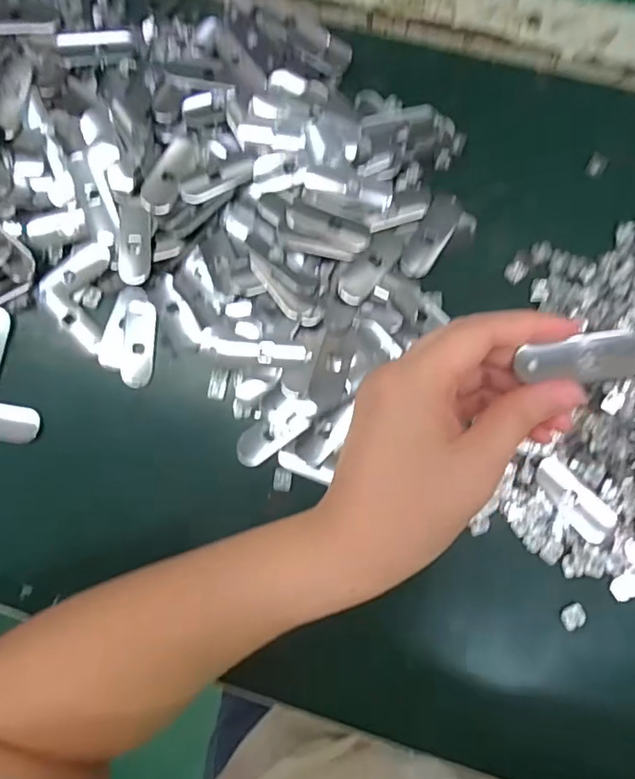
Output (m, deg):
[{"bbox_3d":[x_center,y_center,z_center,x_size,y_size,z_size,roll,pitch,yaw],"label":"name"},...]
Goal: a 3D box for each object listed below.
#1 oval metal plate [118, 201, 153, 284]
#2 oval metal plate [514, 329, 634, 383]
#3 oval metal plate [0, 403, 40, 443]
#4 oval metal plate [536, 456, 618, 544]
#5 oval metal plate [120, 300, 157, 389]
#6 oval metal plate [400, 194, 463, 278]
[{"bbox_3d":[-0.110,-0.088,0.329,0.020,0.006,0.047,2,85,5],"label":"oval metal plate"},{"bbox_3d":[0.108,-0.013,0.223,0.049,0.008,0.019,-7,92,1],"label":"oval metal plate"},{"bbox_3d":[-0.192,0.019,0.328,0.048,0.006,0.023,9,85,5],"label":"oval metal plate"},{"bbox_3d":[0.141,0.061,0.298,0.049,0.004,0.021,45,89,7],"label":"oval metal plate"},{"bbox_3d":[-0.108,-0.027,0.328,0.019,0.004,0.052,2,85,5],"label":"oval metal plate"},{"bbox_3d":[0.068,-0.091,0.323,0.019,0.004,0.055,28,87,6],"label":"oval metal plate"}]

